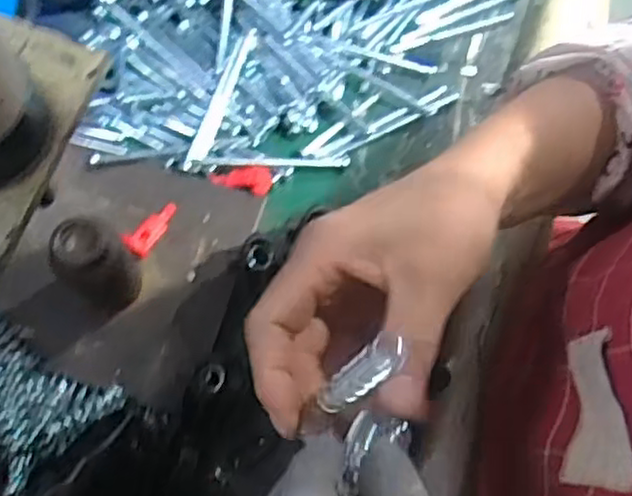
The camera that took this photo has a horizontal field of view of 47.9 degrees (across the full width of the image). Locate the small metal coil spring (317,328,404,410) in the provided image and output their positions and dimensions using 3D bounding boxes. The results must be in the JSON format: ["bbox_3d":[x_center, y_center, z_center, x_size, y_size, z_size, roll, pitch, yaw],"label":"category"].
[{"bbox_3d":[0.014,0.049,0.265,0.008,0.045,0.014,-18,69,-45],"label":"small metal coil spring"}]

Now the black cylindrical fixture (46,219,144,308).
[{"bbox_3d":[-0.119,0.011,0.395,0.031,0.077,0.035,-10,72,-5],"label":"black cylindrical fixture"}]

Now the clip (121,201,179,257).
[{"bbox_3d":[-0.100,-0.013,0.436,0.015,0.007,0.042,32,57,9],"label":"clip"}]

